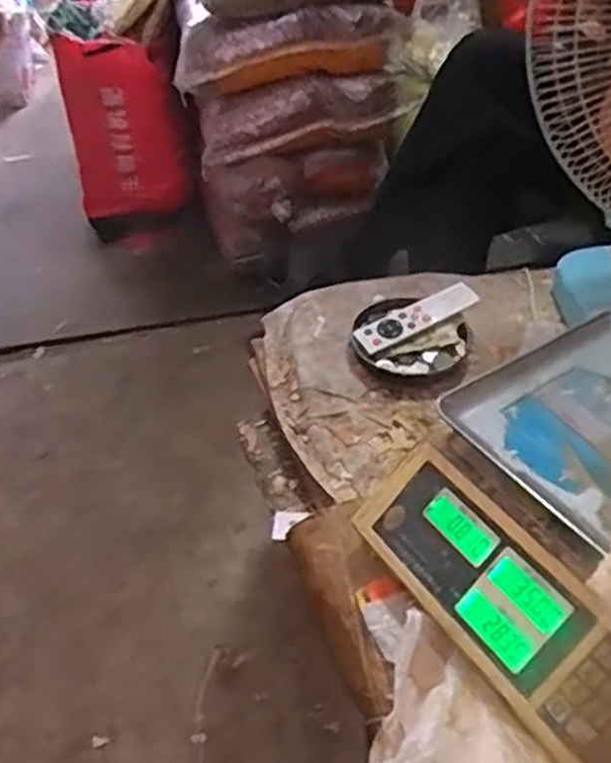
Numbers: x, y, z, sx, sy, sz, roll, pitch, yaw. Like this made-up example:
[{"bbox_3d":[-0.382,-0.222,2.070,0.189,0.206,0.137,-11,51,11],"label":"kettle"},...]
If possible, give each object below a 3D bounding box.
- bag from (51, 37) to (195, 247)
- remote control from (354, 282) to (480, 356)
[{"bbox_3d":[-0.424,-0.567,1.749,0.287,0.458,0.170,-6,43,-4],"label":"bag"},{"bbox_3d":[0.126,-0.074,0.826,0.141,0.012,0.039,-26,66,-9],"label":"remote control"}]

